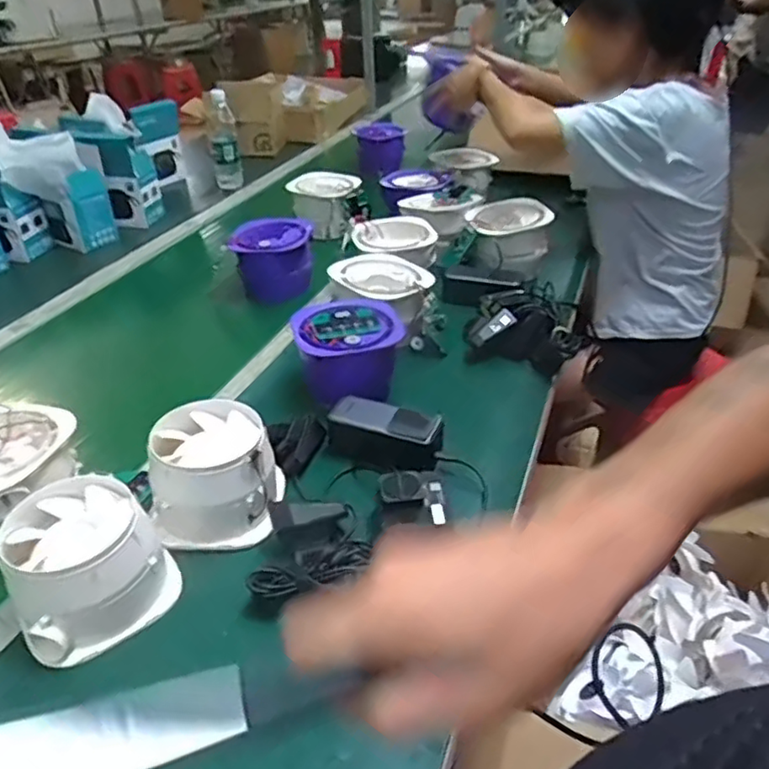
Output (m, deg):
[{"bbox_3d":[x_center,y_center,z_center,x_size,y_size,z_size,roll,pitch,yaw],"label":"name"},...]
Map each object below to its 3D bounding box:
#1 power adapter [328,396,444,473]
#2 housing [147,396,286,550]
[{"bbox_3d":[0.003,0.067,0.780,0.137,0.073,0.054,14,38,21],"label":"power adapter"},{"bbox_3d":[-0.182,0.096,0.686,0.131,0.099,0.125,-3,35,-2],"label":"housing"}]

